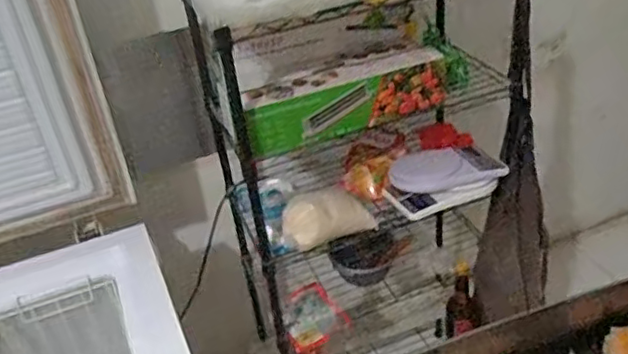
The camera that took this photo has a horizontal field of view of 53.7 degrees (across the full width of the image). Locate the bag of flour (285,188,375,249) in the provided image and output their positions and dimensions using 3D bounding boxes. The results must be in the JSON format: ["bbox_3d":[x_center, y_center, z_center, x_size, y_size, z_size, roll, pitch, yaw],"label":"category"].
[{"bbox_3d":[0.026,0.069,1.161,0.176,0.090,0.074,-19,37,-17],"label":"bag of flour"}]

